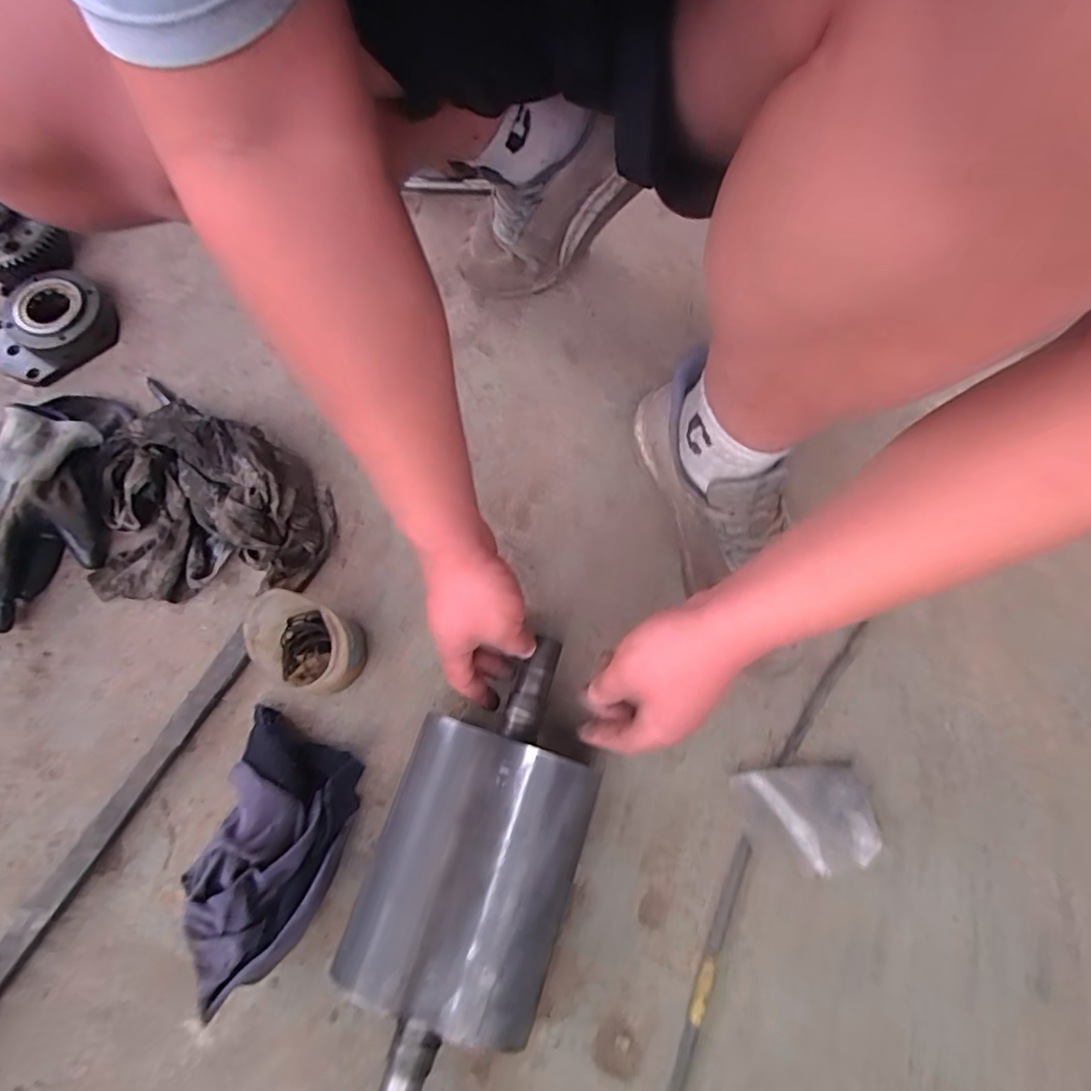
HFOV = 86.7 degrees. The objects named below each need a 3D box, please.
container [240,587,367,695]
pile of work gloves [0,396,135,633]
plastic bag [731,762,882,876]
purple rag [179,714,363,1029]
[{"bbox_3d":[-0.207,0.089,0.511,0.084,0.097,0.066,22,72,6],"label":"container"},{"bbox_3d":[-0.506,-0.039,0.573,0.152,0.059,0.255,27,73,8],"label":"pile of work gloves"},{"bbox_3d":[0.231,0.240,0.510,0.116,0.023,0.084,-4,72,-3],"label":"plastic bag"},{"bbox_3d":[-0.227,0.249,0.476,0.111,0.068,0.201,12,72,3],"label":"purple rag"}]

